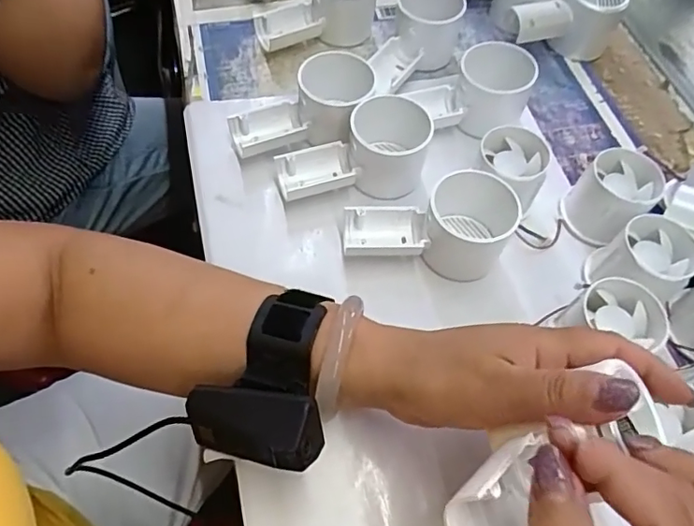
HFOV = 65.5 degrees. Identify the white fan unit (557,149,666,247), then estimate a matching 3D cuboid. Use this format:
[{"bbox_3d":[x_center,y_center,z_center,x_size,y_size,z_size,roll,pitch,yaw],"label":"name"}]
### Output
[{"bbox_3d":[0.194,-0.047,0.399,0.063,0.050,0.053,-40,69,-23],"label":"white fan unit"}]

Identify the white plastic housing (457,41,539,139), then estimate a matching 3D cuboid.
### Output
[{"bbox_3d":[0.119,-0.141,0.442,0.057,0.055,0.052,15,59,5],"label":"white plastic housing"}]

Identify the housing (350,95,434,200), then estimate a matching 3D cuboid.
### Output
[{"bbox_3d":[0.031,-0.087,0.404,0.059,0.052,0.055,10,59,2],"label":"housing"}]

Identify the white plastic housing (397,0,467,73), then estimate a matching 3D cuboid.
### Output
[{"bbox_3d":[0.071,-0.211,0.480,0.058,0.055,0.070,15,59,5],"label":"white plastic housing"}]

